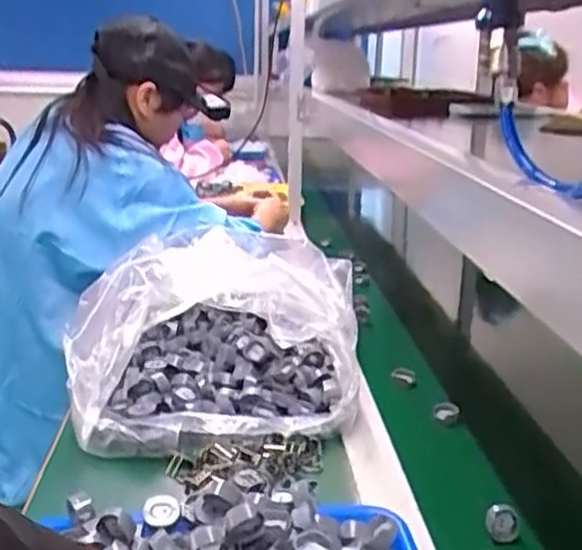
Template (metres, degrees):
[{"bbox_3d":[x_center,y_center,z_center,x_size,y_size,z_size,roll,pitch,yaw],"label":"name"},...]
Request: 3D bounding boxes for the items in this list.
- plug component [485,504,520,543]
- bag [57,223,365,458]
[{"bbox_3d":[0.183,0.213,0.635,0.027,0.035,0.010,7,17,19],"label":"plug component"},{"bbox_3d":[-0.091,0.060,0.871,0.305,0.134,0.366,-2,16,-10],"label":"bag"}]

